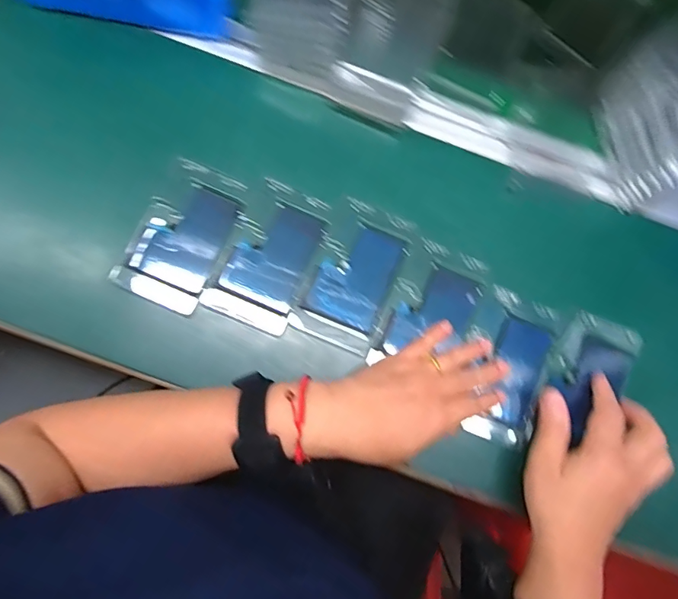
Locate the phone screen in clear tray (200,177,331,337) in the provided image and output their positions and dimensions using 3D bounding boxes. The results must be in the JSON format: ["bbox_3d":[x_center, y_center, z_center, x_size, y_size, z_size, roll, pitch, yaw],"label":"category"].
[{"bbox_3d":[-0.058,-0.038,0.393,0.069,0.016,0.122,23,78,0],"label":"phone screen in clear tray"}]

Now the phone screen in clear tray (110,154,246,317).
[{"bbox_3d":[-0.135,-0.056,0.395,0.073,0.013,0.125,23,78,1],"label":"phone screen in clear tray"}]

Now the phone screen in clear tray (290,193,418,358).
[{"bbox_3d":[0.014,-0.022,0.396,0.072,0.009,0.125,23,78,1],"label":"phone screen in clear tray"}]

